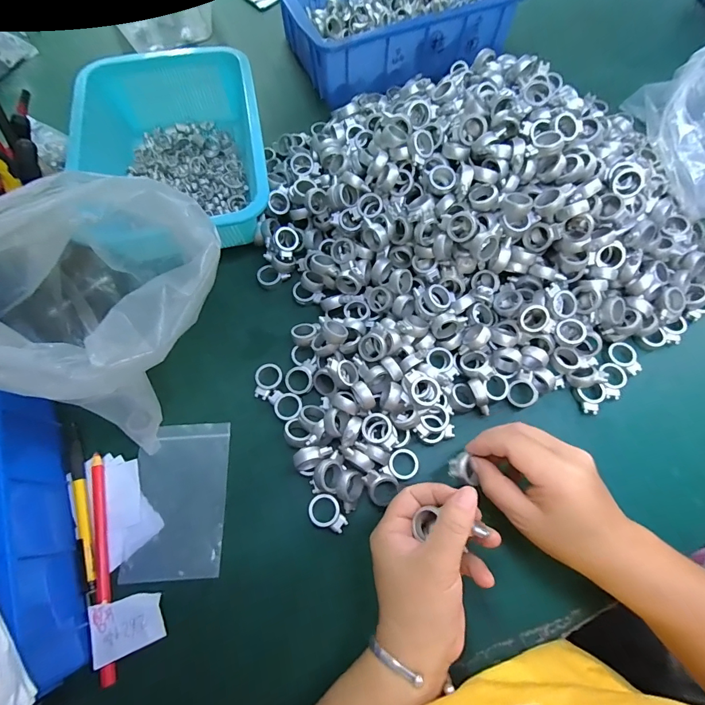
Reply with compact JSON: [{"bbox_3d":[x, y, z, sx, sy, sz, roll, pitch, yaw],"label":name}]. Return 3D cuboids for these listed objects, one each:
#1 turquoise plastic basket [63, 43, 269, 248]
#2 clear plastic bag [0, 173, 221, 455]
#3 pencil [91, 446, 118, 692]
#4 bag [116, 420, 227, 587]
[{"bbox_3d":[-0.197,-0.225,0.426,0.192,0.064,0.255,-10,68,-5],"label":"turquoise plastic basket"},{"bbox_3d":[-0.191,-0.029,0.292,0.170,0.180,0.139,0,68,-1],"label":"clear plastic bag"},{"bbox_3d":[-0.202,0.167,0.305,0.011,0.009,0.168,-16,69,-7],"label":"pencil"},{"bbox_3d":[-0.149,0.125,0.328,0.076,0.006,0.124,-3,68,-2],"label":"bag"}]

